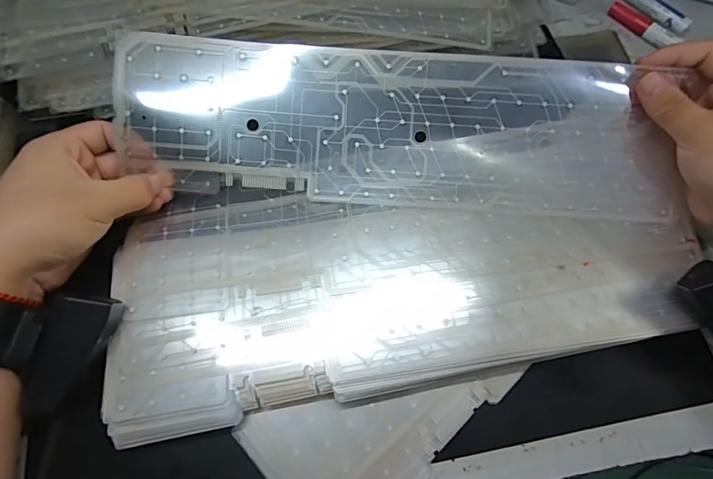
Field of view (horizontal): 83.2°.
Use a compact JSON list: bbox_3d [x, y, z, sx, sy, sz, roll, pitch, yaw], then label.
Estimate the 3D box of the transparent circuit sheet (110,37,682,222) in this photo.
[{"bbox_3d":[0.033,-0.081,0.296,0.399,0.011,0.108,4,95,-1],"label":"transparent circuit sheet"}]

